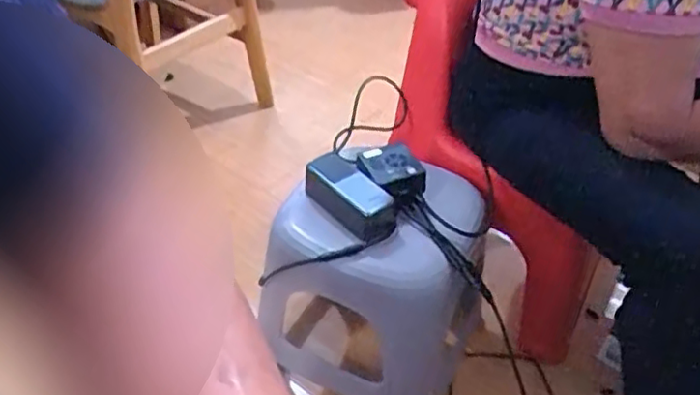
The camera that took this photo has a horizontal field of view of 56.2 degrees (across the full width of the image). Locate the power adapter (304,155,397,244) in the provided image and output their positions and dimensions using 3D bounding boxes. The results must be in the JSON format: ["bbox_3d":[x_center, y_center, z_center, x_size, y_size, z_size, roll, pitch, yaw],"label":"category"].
[{"bbox_3d":[-0.002,-0.006,0.938,0.074,0.045,0.163,-25,48,-29],"label":"power adapter"}]

